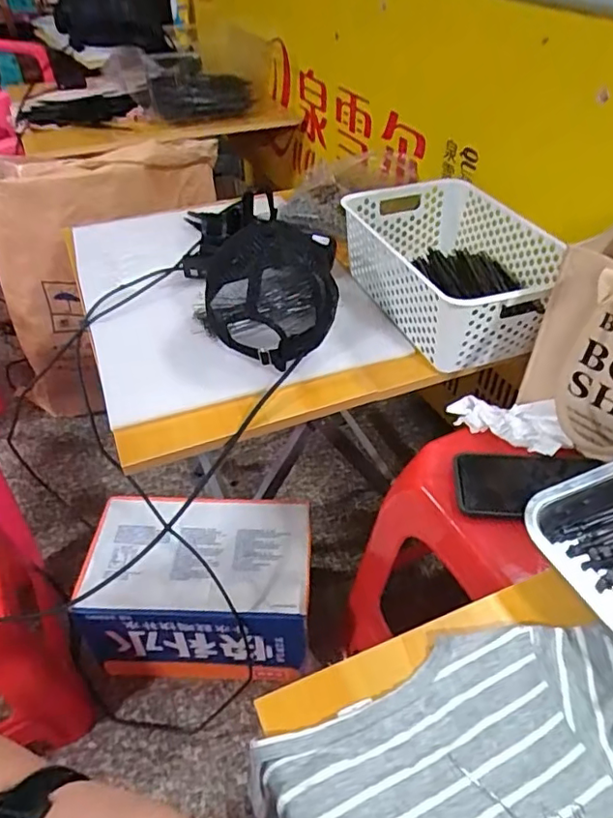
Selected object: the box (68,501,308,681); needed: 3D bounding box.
[{"bbox_3d":[-0.164,0.287,0.927,0.332,0.197,0.208,1,43,1],"label":"box"}]

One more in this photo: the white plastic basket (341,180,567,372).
[{"bbox_3d":[0.197,-0.187,0.768,0.213,0.109,0.313,-18,46,-18],"label":"white plastic basket"}]

